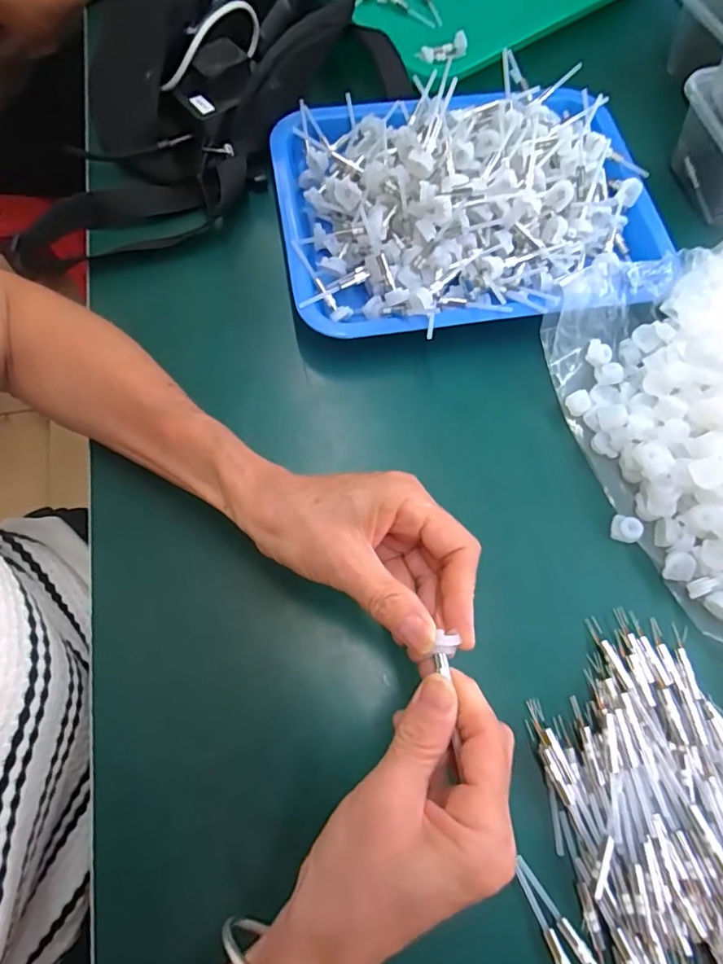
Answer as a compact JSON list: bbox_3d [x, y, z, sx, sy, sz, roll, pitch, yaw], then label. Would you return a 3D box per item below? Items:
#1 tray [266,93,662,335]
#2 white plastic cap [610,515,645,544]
[{"bbox_3d":[0.083,-0.217,0.397,0.288,0.066,0.219,-9,71,-4],"label":"tray"},{"bbox_3d":[0.172,0.030,0.346,0.018,0.010,0.017,0,70,-1],"label":"white plastic cap"}]

